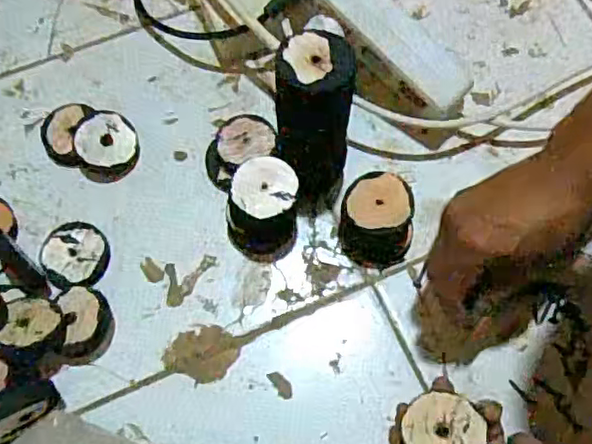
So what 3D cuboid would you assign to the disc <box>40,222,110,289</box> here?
[{"bbox_3d":[-0.171,0.027,0.484,0.048,0.014,0.052,0,69,1],"label":"disc"}]

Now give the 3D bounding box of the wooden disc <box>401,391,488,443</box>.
[{"bbox_3d":[0.089,0.123,0.371,0.047,0.004,0.044,24,60,26],"label":"wooden disc"}]

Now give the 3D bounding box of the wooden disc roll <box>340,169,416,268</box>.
[{"bbox_3d":[0.063,-0.002,0.477,0.055,0.051,0.057,0,69,1],"label":"wooden disc roll"}]

